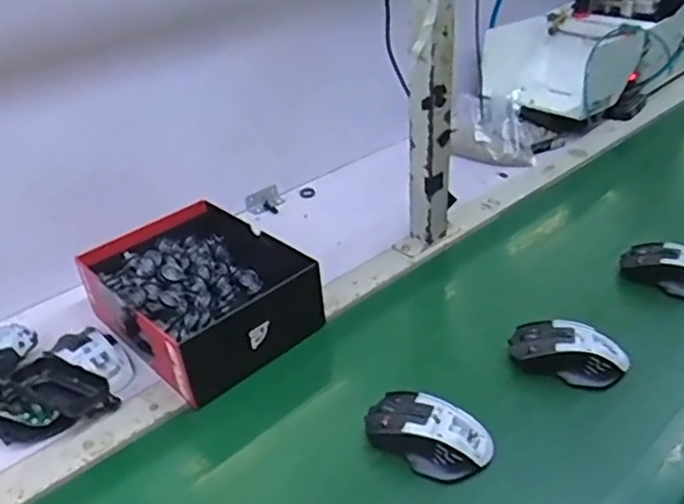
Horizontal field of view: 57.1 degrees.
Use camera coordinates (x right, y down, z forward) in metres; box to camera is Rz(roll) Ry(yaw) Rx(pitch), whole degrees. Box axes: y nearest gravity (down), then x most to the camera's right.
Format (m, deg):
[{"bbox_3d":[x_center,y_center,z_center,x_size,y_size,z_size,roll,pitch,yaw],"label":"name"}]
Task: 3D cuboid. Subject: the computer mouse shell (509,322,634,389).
[{"bbox_3d":[0.236,0.102,0.653,0.116,0.033,0.060,9,37,21],"label":"computer mouse shell"}]

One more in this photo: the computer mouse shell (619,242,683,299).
[{"bbox_3d":[0.401,0.018,0.759,0.116,0.045,0.057,17,39,28],"label":"computer mouse shell"}]

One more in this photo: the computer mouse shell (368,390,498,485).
[{"bbox_3d":[0.079,0.165,0.579,0.115,0.034,0.066,9,37,22],"label":"computer mouse shell"}]

